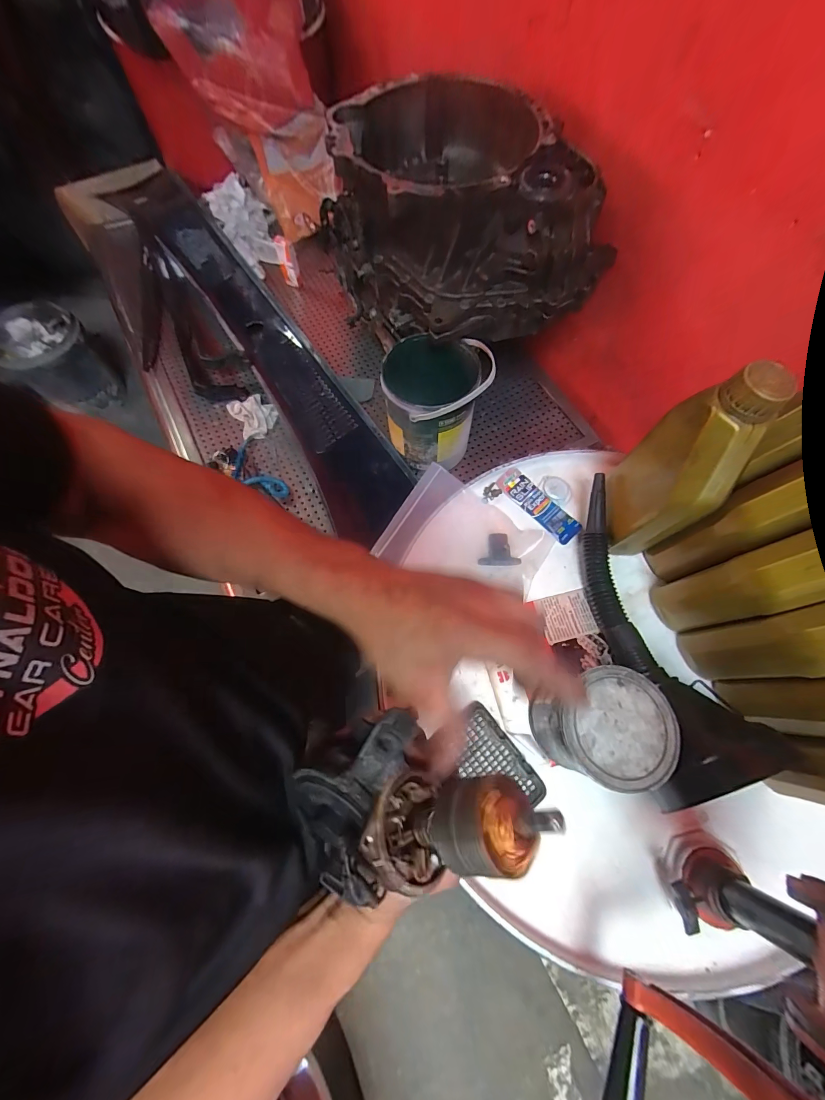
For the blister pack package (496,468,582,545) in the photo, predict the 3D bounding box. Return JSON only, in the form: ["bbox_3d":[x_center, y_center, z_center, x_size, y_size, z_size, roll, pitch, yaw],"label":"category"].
[{"bbox_3d":[0.175,-0.062,0.519,0.128,0.009,0.048,43,73,13],"label":"blister pack package"}]

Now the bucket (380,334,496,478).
[{"bbox_3d":[0.038,-0.281,0.708,0.176,0.193,0.163,1,69,-2],"label":"bucket"}]

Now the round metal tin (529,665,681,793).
[{"bbox_3d":[0.185,0.175,0.373,0.107,0.086,0.099,1,69,-2],"label":"round metal tin"}]

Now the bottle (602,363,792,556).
[{"bbox_3d":[0.279,-0.081,0.389,0.055,0.209,0.102,8,69,1],"label":"bottle"}]

